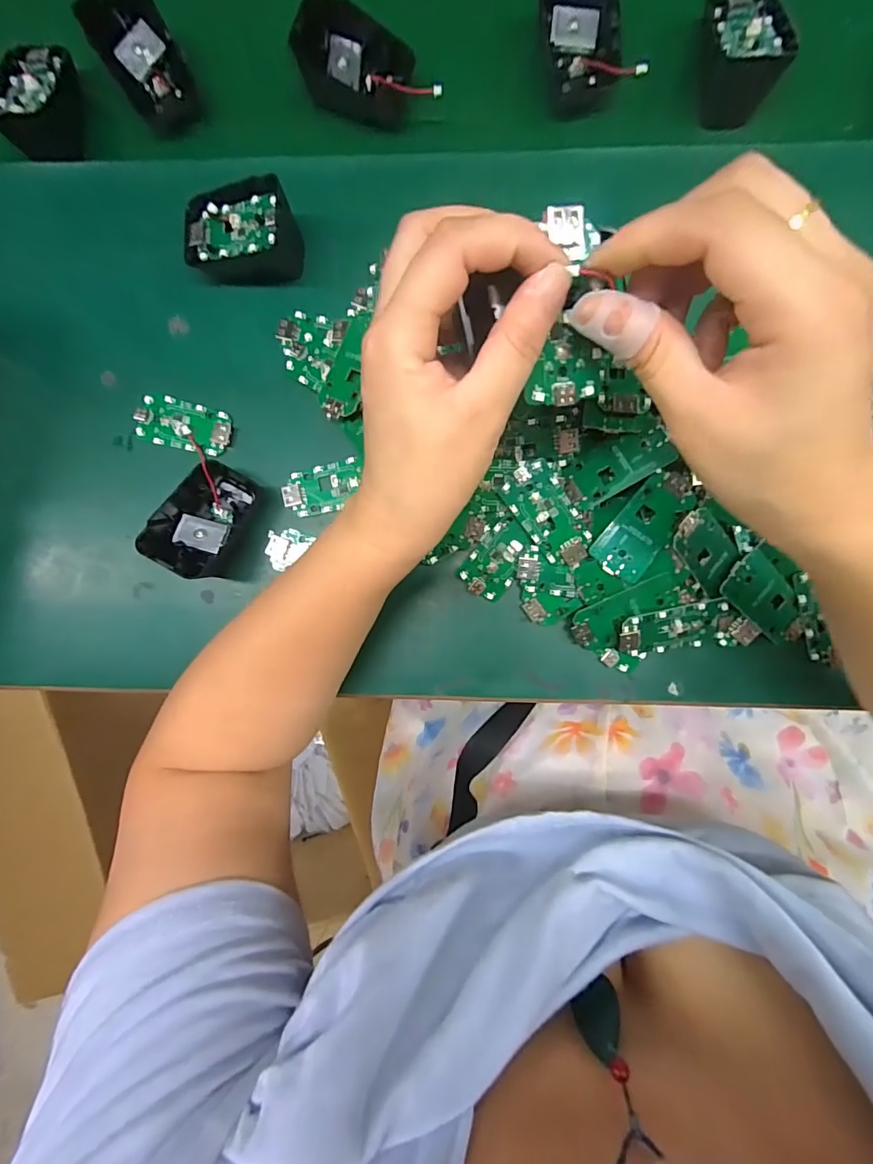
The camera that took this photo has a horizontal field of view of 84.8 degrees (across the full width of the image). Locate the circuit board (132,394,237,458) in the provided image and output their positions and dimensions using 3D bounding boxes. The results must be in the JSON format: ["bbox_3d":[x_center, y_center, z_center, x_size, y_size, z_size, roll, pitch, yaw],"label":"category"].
[{"bbox_3d":[-0.164,-0.102,0.310,0.062,0.007,0.031,14,90,2],"label":"circuit board"}]

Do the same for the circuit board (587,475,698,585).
[{"bbox_3d":[0.116,-0.030,0.272,0.030,0.006,0.057,35,97,6],"label":"circuit board"}]

